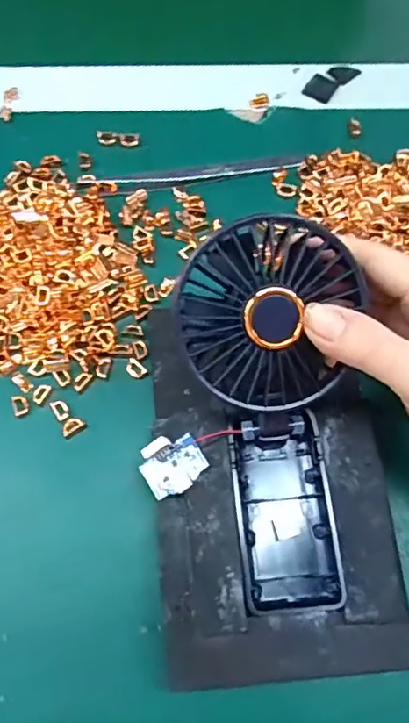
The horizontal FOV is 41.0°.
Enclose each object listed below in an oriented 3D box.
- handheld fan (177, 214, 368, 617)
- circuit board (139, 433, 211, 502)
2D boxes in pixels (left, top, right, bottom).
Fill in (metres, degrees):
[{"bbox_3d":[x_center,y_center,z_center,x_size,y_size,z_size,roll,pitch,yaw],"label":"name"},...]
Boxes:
[{"bbox_3d":[0.035,0.024,0.262,0.077,0.042,0.181,-7,93,-4],"label":"handheld fan"},{"bbox_3d":[-0.016,0.050,0.264,0.031,0.014,0.025,-37,65,0],"label":"circuit board"}]

